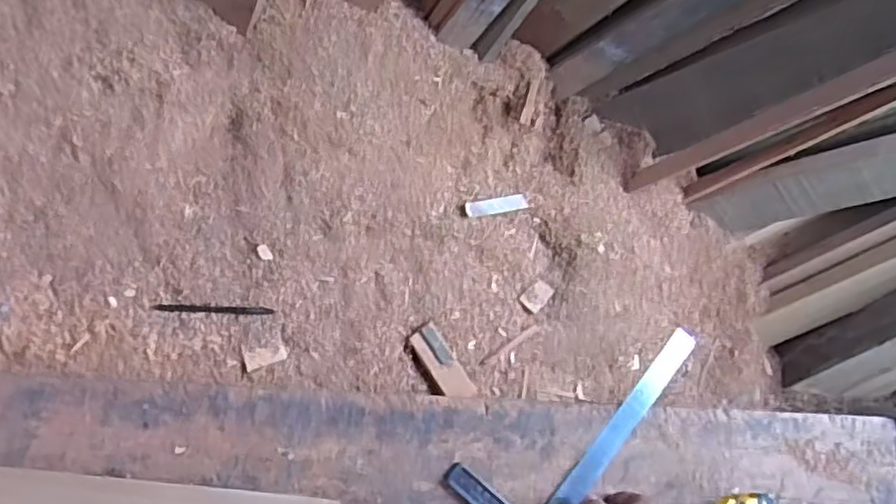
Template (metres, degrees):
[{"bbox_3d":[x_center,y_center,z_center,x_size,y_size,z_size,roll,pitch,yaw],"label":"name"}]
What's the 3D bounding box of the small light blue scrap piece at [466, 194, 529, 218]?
[{"bbox_3d":[0.070,-0.067,0.962,0.115,0.008,0.023,-12,87,-36],"label":"small light blue scrap piece"}]

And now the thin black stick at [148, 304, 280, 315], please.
[{"bbox_3d":[-0.286,0.070,0.824,0.141,0.011,0.010,3,85,-8],"label":"thin black stick"}]

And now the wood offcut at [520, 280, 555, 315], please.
[{"bbox_3d":[0.135,0.066,1.010,0.036,0.009,0.050,45,81,-3],"label":"wood offcut"}]

